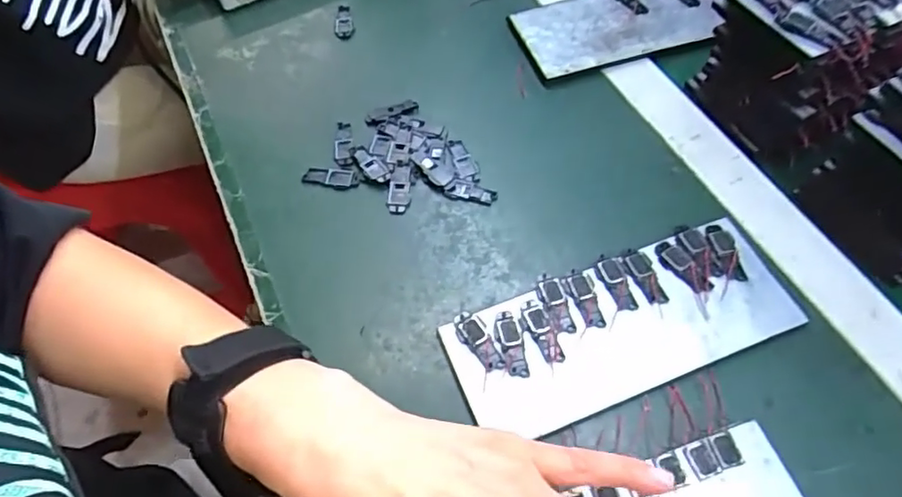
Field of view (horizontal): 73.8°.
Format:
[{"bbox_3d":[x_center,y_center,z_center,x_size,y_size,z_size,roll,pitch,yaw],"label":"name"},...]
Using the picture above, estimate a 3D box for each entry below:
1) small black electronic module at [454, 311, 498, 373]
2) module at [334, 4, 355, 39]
[{"bbox_3d":[0.014,0.053,0.351,0.016,0.005,0.040,-24,60,-12],"label":"small black electronic module"},{"bbox_3d":[-0.092,-0.193,0.515,0.016,0.008,0.038,-11,58,-4],"label":"module"}]

